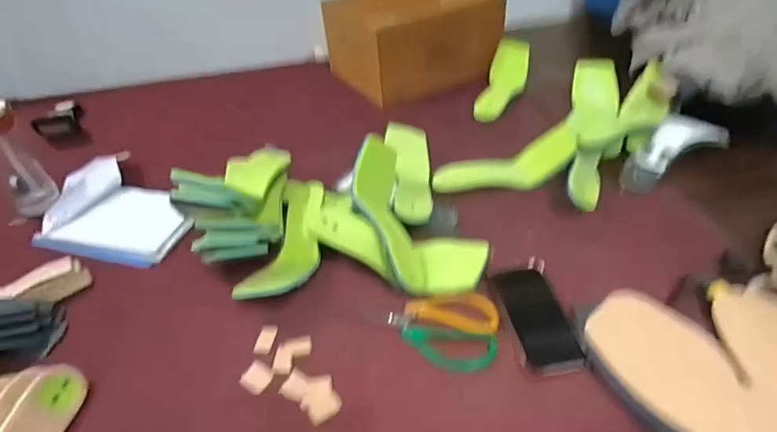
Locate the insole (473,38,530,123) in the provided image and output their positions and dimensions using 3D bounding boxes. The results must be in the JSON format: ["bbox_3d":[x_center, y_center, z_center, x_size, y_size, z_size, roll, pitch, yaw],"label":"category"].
[{"bbox_3d":[0.241,-0.285,0.953,0.084,0.062,0.233,14,46,19],"label":"insole"}]

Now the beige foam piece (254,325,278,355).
[{"bbox_3d":[-0.148,0.149,0.552,0.018,0.006,0.040,3,42,7],"label":"beige foam piece"}]

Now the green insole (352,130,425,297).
[{"bbox_3d":[-0.003,-0.002,0.618,0.075,0.059,0.229,-12,59,-8],"label":"green insole"}]

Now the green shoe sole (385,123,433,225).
[{"bbox_3d":[0.037,-0.071,0.724,0.071,0.016,0.253,13,41,-16],"label":"green shoe sole"}]

